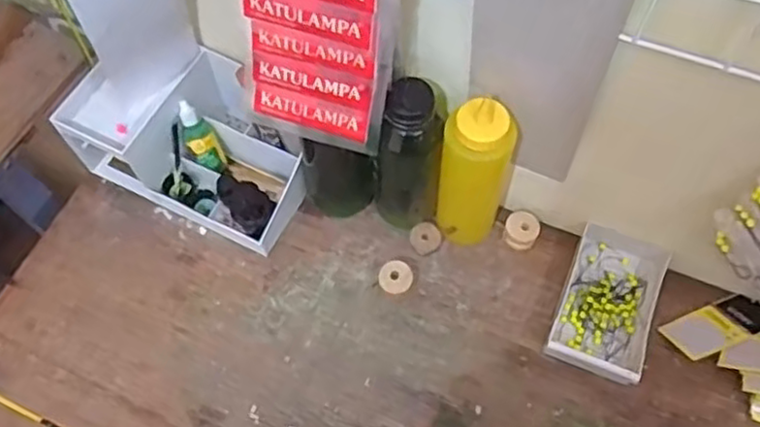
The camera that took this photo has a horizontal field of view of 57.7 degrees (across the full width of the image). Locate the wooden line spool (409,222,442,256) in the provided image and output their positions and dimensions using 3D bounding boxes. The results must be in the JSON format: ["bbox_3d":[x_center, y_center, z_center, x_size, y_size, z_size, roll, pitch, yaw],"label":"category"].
[{"bbox_3d":[0.046,0.026,0.701,0.029,0.018,0.029,-1,62,1],"label":"wooden line spool"}]

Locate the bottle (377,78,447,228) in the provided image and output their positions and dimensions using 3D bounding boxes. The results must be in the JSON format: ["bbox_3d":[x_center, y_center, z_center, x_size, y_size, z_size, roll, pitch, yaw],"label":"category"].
[{"bbox_3d":[0.027,-0.053,0.648,0.059,0.190,0.061,-1,62,1],"label":"bottle"}]

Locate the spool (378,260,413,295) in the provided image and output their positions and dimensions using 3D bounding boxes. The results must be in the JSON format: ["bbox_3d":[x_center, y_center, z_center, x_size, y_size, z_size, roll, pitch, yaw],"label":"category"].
[{"bbox_3d":[0.016,0.064,0.683,0.032,0.027,0.031,-1,62,1],"label":"spool"}]

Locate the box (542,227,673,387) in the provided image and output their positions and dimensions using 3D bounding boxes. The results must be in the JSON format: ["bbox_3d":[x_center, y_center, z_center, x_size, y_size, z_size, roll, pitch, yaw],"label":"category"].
[{"bbox_3d":[0.218,0.084,0.664,0.086,0.034,0.149,20,65,12],"label":"box"}]

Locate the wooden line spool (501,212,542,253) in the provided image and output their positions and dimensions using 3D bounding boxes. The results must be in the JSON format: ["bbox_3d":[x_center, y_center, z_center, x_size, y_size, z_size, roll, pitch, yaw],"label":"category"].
[{"bbox_3d":[0.144,0.018,0.702,0.033,0.026,0.033,22,65,13],"label":"wooden line spool"}]

